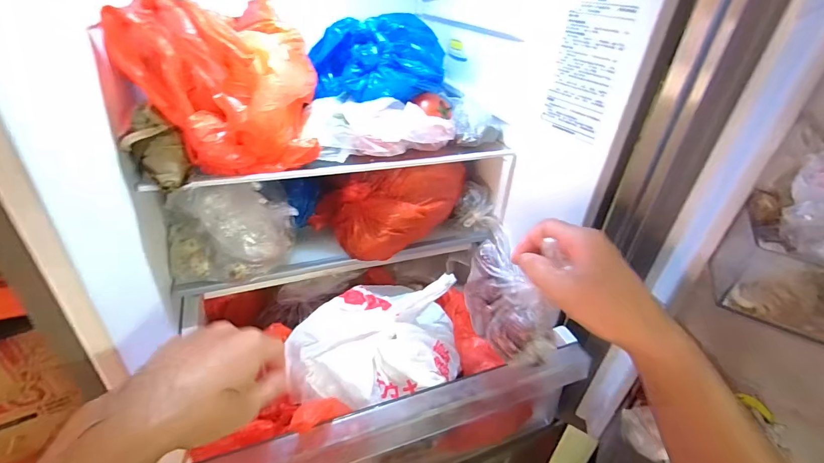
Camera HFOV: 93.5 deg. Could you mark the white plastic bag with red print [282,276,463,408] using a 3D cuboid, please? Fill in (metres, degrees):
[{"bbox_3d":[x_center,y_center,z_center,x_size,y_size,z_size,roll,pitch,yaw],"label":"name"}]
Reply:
[{"bbox_3d":[-0.035,0.117,0.437,0.192,0.080,0.137,-2,34,-12],"label":"white plastic bag with red print"}]

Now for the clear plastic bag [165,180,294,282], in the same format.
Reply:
[{"bbox_3d":[-0.214,-0.006,0.466,0.146,0.096,0.103,-15,38,-28],"label":"clear plastic bag"}]

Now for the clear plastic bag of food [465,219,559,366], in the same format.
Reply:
[{"bbox_3d":[0.089,0.059,0.360,0.052,0.071,0.118,-4,34,-15],"label":"clear plastic bag of food"}]

